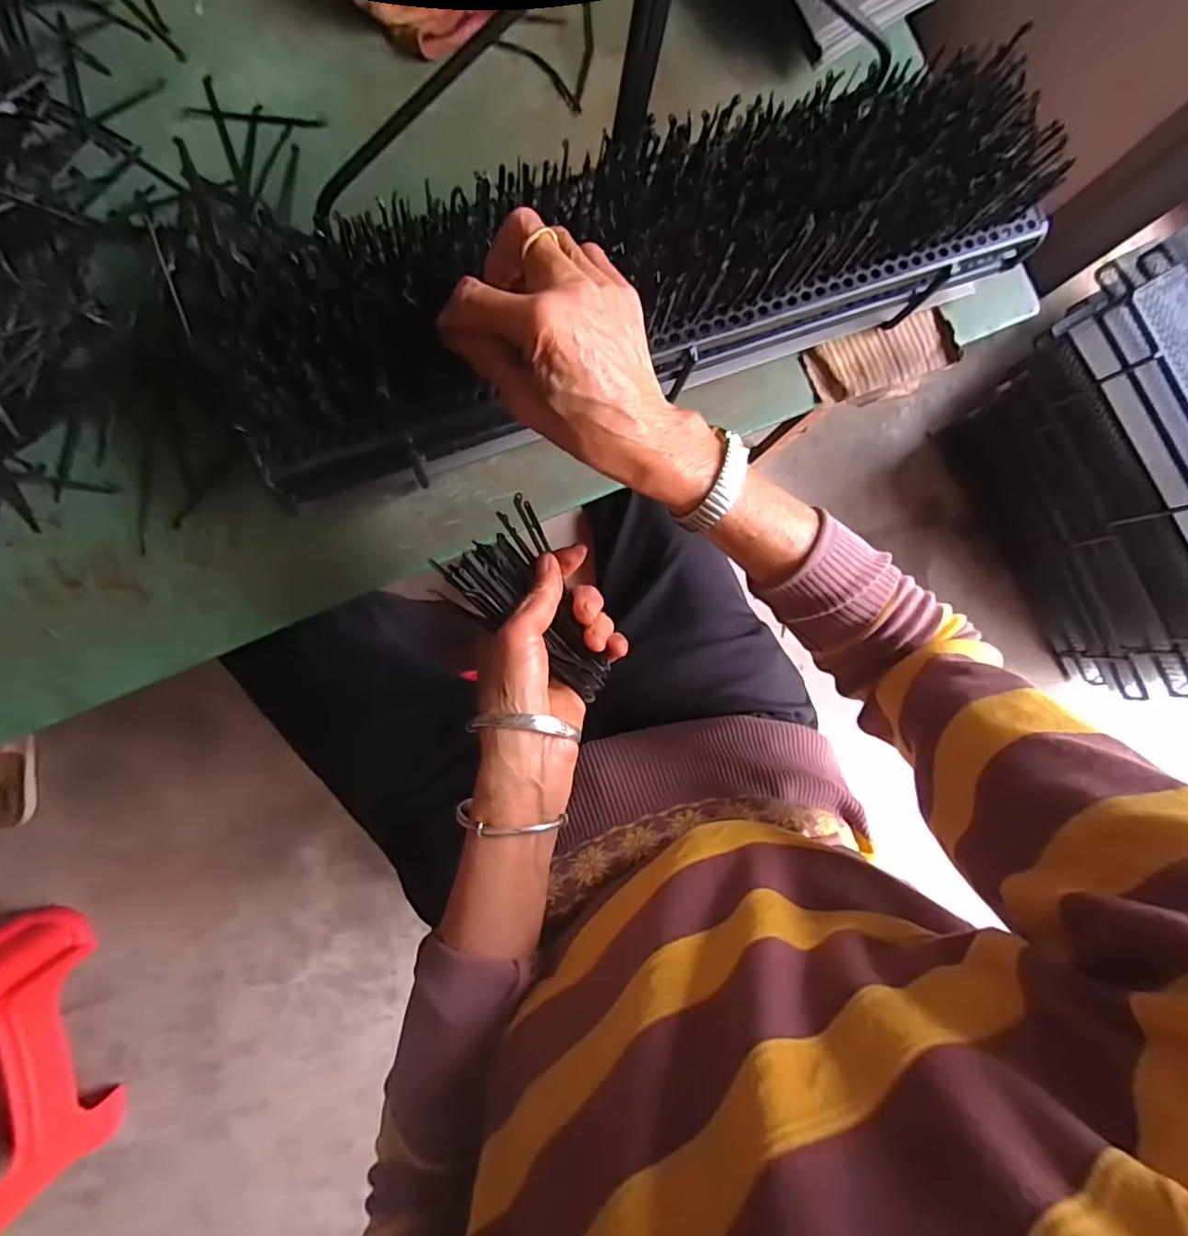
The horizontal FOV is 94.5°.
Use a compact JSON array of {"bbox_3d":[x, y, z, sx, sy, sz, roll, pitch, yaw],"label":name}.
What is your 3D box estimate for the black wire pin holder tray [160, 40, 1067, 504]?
[{"bbox_3d":[0.051,-0.240,0.398,0.588,0.119,0.128,-21,89,-8],"label":"black wire pin holder tray"}]

